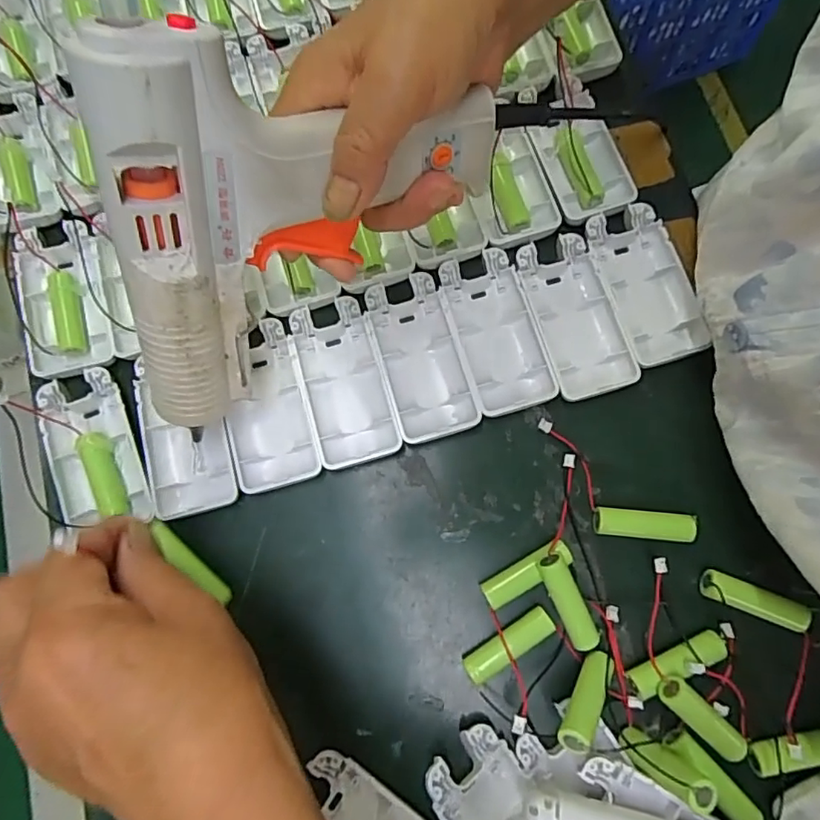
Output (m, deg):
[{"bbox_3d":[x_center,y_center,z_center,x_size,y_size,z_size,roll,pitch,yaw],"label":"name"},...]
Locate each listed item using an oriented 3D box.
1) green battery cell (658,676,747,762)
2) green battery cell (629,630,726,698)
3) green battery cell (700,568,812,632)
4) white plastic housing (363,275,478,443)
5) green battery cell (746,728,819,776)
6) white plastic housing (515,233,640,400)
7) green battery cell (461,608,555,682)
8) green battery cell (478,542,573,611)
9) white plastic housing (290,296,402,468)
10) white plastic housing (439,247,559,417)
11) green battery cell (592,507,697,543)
[{"bbox_3d":[0.139,0.147,0.268,0.050,0.014,0.014,43,82,-6],"label":"green battery cell"},{"bbox_3d":[0.132,0.125,0.278,0.049,0.014,0.012,-26,77,-4],"label":"green battery cell"},{"bbox_3d":[0.175,0.096,0.285,0.050,0.011,0.014,20,78,7],"label":"green battery cell"},{"bbox_3d":[0.006,-0.030,0.319,0.043,0.012,0.093,-17,76,-2],"label":"white plastic housing"},{"bbox_3d":[0.188,0.161,0.267,0.053,0.012,0.015,-11,76,0],"label":"green battery cell"},{"bbox_3d":[0.093,-0.053,0.321,0.044,0.013,0.093,-17,76,-2],"label":"white plastic housing"},{"bbox_3d":[0.050,0.119,0.283,0.049,0.014,0.013,-32,77,-5],"label":"green battery cell"},{"bbox_3d":[0.061,0.086,0.293,0.048,0.015,0.013,-29,77,-5],"label":"green battery cell"},{"bbox_3d":[-0.038,-0.015,0.316,0.044,0.013,0.092,-16,76,-1],"label":"white plastic housing"},{"bbox_3d":[0.049,-0.045,0.321,0.043,0.011,0.093,-17,76,-2],"label":"white plastic housing"},{"bbox_3d":[0.123,0.061,0.298,0.050,0.013,0.015,5,77,4],"label":"green battery cell"}]

